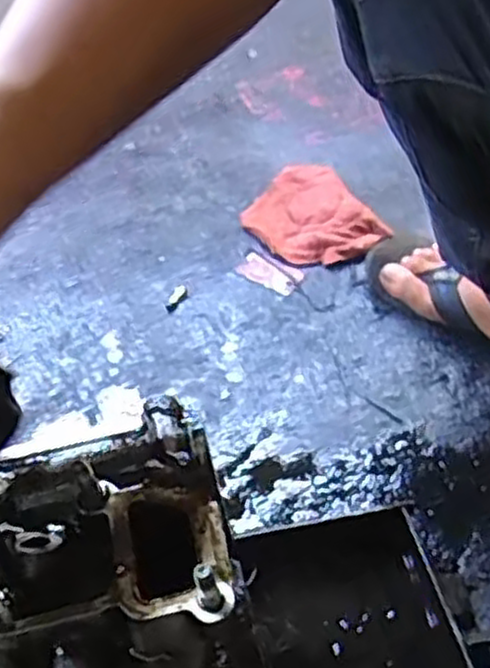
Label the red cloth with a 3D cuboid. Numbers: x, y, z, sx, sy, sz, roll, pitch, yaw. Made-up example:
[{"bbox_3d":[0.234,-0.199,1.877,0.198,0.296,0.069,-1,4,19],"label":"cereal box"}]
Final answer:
[{"bbox_3d":[0.069,-0.141,0.911,0.126,0.034,0.168,-17,48,-14],"label":"red cloth"}]

